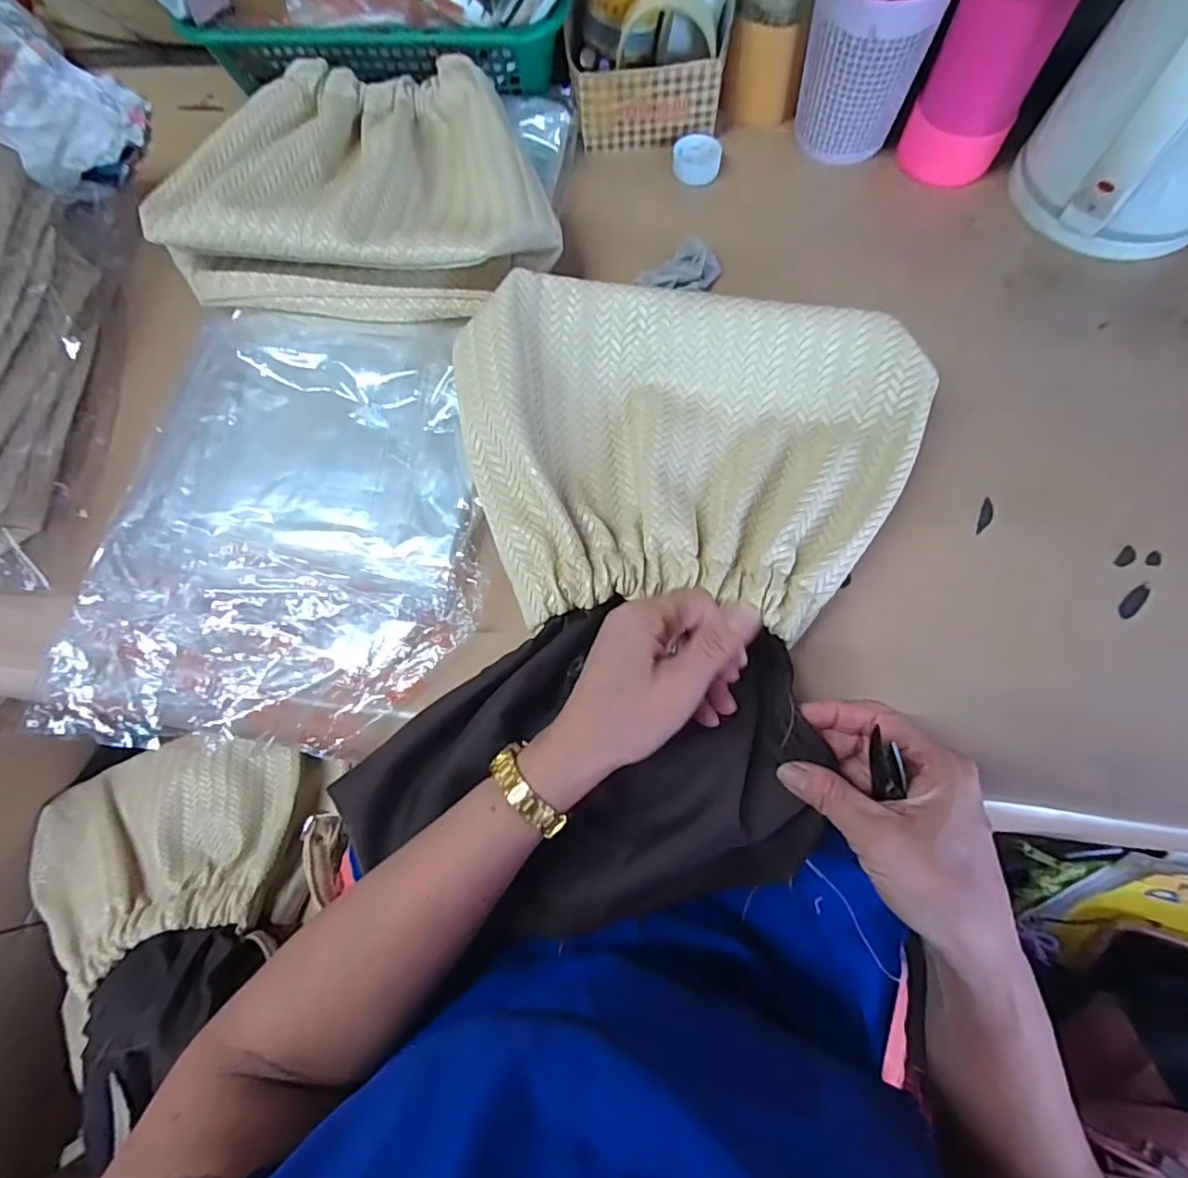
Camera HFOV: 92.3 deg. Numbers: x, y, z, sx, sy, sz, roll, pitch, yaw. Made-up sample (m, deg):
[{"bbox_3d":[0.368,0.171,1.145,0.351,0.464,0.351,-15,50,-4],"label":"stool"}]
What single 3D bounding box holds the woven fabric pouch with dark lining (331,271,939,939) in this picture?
[{"bbox_3d":[0.032,-0.001,0.359,0.289,0.077,0.392,11,72,6],"label":"woven fabric pouch with dark lining"}]

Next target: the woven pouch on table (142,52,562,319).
[{"bbox_3d":[-0.180,-0.328,0.459,0.315,0.070,0.224,7,73,6],"label":"woven pouch on table"}]

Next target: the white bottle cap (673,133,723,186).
[{"bbox_3d":[0.092,-0.384,0.508,0.041,0.017,0.043,-1,72,3],"label":"white bottle cap"}]

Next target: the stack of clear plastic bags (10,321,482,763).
[{"bbox_3d":[-0.216,-0.059,0.408,0.262,0.028,0.333,0,72,3],"label":"stack of clear plastic bags"}]

